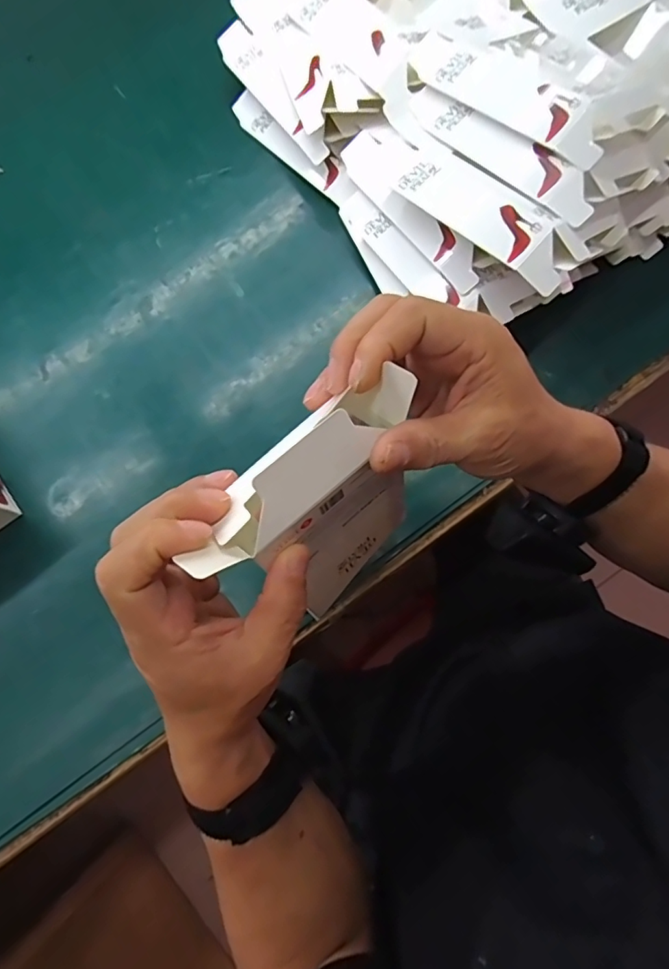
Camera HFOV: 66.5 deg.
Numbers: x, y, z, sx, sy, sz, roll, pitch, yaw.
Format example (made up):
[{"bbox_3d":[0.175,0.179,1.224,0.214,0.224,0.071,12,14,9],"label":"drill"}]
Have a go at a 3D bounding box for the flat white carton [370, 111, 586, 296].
[{"bbox_3d":[0.100,-0.231,0.407,0.053,0.014,0.216,-42,70,-2],"label":"flat white carton"}]

